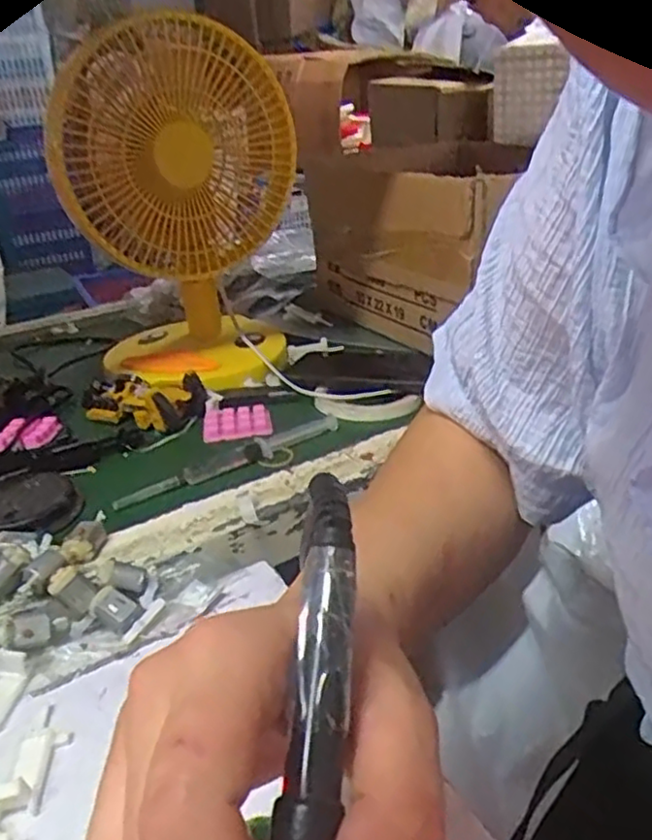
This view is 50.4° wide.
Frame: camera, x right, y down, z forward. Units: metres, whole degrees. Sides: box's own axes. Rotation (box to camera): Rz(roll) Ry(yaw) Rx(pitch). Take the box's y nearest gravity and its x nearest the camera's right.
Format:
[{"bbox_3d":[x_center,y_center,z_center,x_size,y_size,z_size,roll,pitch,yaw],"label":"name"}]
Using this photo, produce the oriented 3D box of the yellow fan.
[{"bbox_3d":[-0.139,-0.194,0.668,0.208,0.309,0.158,-15,28,-17],"label":"yellow fan"}]

